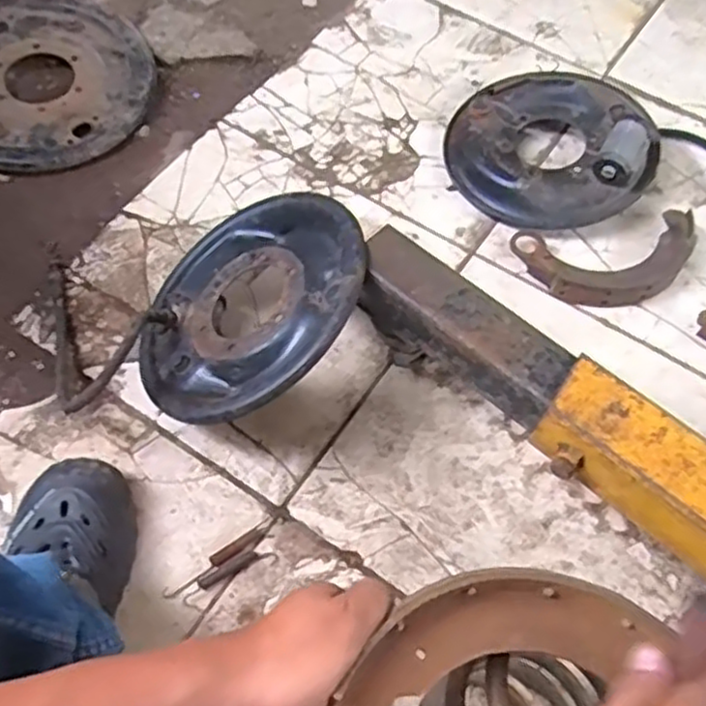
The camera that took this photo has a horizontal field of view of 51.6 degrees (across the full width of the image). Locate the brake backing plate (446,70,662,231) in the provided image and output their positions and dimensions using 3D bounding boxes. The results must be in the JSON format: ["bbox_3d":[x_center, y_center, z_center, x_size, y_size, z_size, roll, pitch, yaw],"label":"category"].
[{"bbox_3d":[0.265,-0.287,0.966,0.261,0.090,0.272,0,62,0],"label":"brake backing plate"}]

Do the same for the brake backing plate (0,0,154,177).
[{"bbox_3d":[-0.436,-0.383,1.023,0.292,0.071,0.308,0,62,0],"label":"brake backing plate"}]

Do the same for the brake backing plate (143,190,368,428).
[{"bbox_3d":[-0.102,-0.049,0.756,0.263,0.032,0.262,-18,52,24],"label":"brake backing plate"}]

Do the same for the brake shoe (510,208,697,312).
[{"bbox_3d":[0.317,-0.114,0.900,0.224,0.031,0.120,-7,62,-4],"label":"brake shoe"}]

